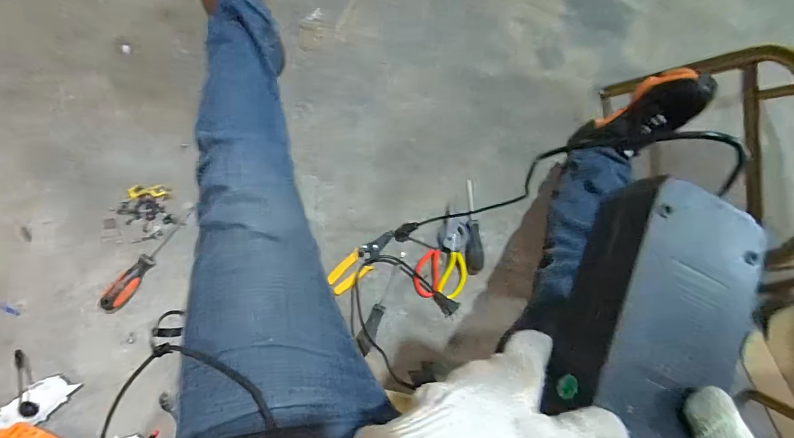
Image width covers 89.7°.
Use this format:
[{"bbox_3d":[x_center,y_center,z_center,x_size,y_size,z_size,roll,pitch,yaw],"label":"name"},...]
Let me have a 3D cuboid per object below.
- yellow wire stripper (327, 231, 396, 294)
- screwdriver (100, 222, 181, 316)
[{"bbox_3d":[-0.067,0.082,0.789,0.157,0.020,0.050,-40,96,-9],"label":"yellow wire stripper"},{"bbox_3d":[-0.458,0.086,0.717,0.040,0.028,0.184,36,72,-6],"label":"screwdriver"}]

